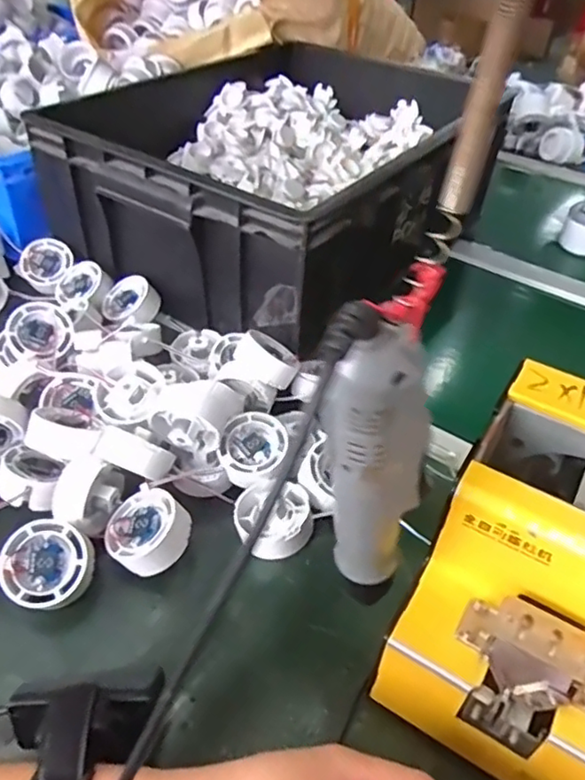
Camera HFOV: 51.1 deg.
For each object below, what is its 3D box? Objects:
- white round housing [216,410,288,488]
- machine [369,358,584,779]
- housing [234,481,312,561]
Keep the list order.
[{"bbox_3d":[-0.031,0.045,0.470,0.054,0.022,0.054,-5,58,8],"label":"white round housing"},{"bbox_3d":[0.145,0.109,0.347,0.120,0.148,0.175,26,47,22],"label":"machine"},{"bbox_3d":[-0.014,0.095,0.438,0.052,0.027,0.053,2,42,-2],"label":"housing"}]

